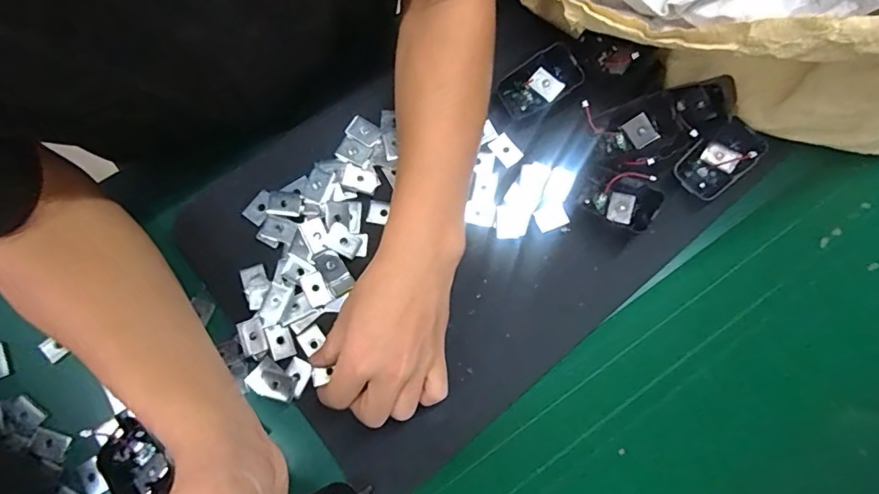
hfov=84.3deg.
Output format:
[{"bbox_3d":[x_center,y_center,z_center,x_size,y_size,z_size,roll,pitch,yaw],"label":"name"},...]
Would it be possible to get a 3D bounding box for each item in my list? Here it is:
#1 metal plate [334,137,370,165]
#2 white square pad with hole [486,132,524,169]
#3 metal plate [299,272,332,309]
[{"bbox_3d":[-0.075,-0.083,0.423,0.026,0.004,0.018,27,80,4],"label":"metal plate"},{"bbox_3d":[0.060,-0.088,0.438,0.020,0.004,0.030,-37,82,-7],"label":"white square pad with hole"},{"bbox_3d":[-0.101,0.035,0.395,0.018,0.004,0.027,-26,93,-8],"label":"metal plate"}]

